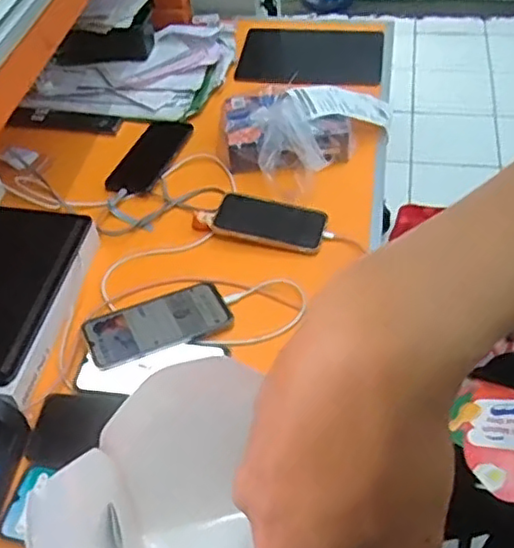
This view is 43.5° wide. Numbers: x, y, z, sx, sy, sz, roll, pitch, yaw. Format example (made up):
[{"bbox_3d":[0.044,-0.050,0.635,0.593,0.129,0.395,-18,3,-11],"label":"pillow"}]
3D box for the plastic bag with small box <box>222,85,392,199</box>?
[{"bbox_3d":[0.070,-0.243,0.975,0.268,0.079,0.193,-36,55,-23],"label":"plastic bag with small box"}]

